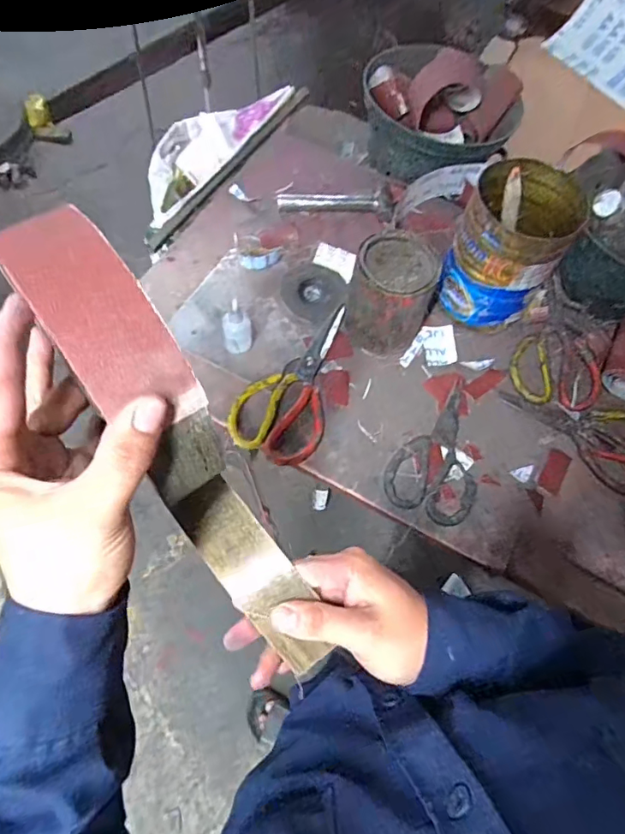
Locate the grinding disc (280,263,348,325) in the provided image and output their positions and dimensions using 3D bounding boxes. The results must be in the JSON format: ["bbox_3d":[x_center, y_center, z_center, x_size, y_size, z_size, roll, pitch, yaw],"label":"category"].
[{"bbox_3d":[-0.001,-0.170,0.679,0.086,0.015,0.084,1,65,-3],"label":"grinding disc"}]

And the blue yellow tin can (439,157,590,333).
[{"bbox_3d":[0.237,-0.204,0.630,0.113,0.162,0.138,32,67,11],"label":"blue yellow tin can"}]

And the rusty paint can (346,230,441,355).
[{"bbox_3d":[0.094,-0.148,0.619,0.089,0.115,0.104,24,66,8],"label":"rusty paint can"}]

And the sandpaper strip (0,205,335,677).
[{"bbox_3d":[-0.061,0.035,0.278,0.045,0.273,0.104,-32,44,-17],"label":"sandpaper strip"}]

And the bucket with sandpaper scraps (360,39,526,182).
[{"bbox_3d":[0.176,-0.458,0.779,0.191,0.117,0.223,-39,73,-19],"label":"bucket with sandpaper scraps"}]

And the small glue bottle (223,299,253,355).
[{"bbox_3d":[-0.088,-0.102,0.601,0.032,0.075,0.029,-6,65,-6],"label":"small glue bottle"}]

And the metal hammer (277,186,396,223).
[{"bbox_3d":[0.034,-0.314,0.749,0.166,0.020,0.058,3,65,-3],"label":"metal hammer"}]

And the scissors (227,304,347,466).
[{"bbox_3d":[-0.023,-0.053,0.624,0.105,0.016,0.225,16,65,4],"label":"scissors"}]

